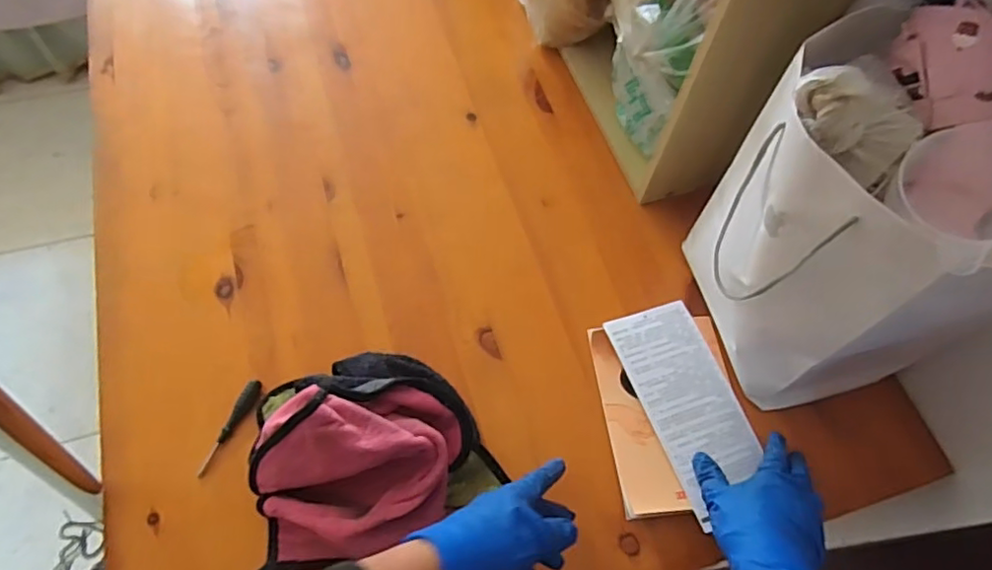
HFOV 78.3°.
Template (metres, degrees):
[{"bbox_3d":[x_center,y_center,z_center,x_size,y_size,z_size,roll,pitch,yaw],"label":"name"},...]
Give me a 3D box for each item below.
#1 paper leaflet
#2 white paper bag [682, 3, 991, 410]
[{"bbox_3d":[0.185,0.106,0.581,0.095,0.010,0.191,-15,62,-15],"label":"paper leaflet"},{"bbox_3d":[0.291,-0.045,0.514,0.189,0.313,0.207,-14,65,-10],"label":"white paper bag"}]

